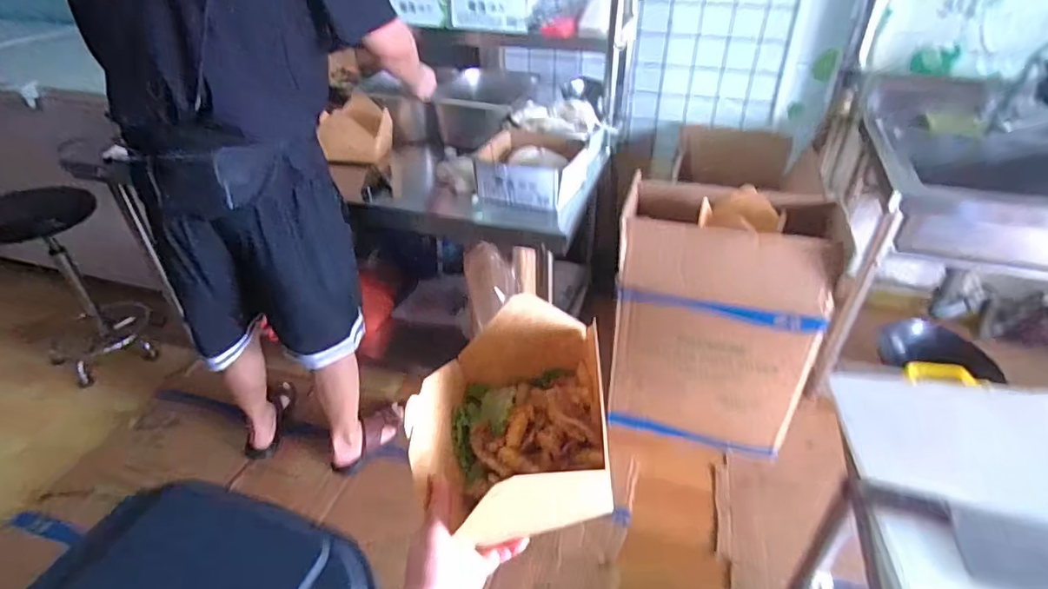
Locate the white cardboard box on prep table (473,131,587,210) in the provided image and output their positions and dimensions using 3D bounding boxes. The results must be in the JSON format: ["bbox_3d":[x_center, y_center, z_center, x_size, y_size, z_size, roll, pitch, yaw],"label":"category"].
[{"bbox_3d":[0.023,-0.308,1.338,0.225,0.101,0.223,14,39,18],"label":"white cardboard box on prep table"}]

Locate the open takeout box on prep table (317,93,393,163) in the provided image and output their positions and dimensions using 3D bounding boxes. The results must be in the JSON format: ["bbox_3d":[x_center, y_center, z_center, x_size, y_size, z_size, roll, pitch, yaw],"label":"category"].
[{"bbox_3d":[-0.448,-0.437,1.480,0.185,0.129,0.160,-10,38,-13],"label":"open takeout box on prep table"}]

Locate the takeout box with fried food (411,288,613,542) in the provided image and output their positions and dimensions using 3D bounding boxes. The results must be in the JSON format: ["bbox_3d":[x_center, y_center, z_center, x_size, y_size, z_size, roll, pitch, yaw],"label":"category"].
[{"bbox_3d":[-0.005,0.115,0.531,0.156,0.139,0.174,5,37,7],"label":"takeout box with fried food"}]

